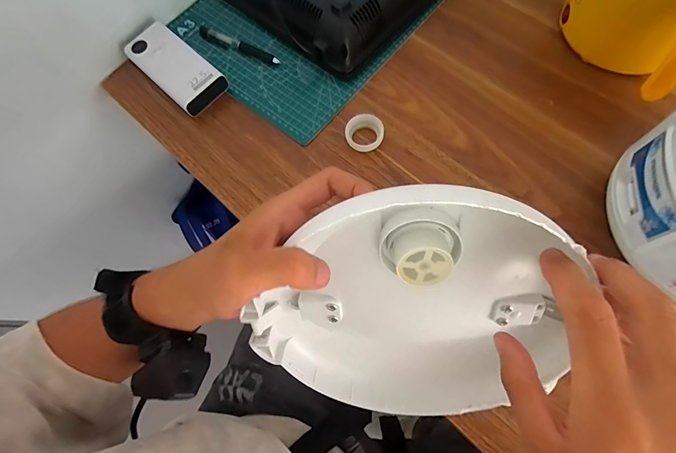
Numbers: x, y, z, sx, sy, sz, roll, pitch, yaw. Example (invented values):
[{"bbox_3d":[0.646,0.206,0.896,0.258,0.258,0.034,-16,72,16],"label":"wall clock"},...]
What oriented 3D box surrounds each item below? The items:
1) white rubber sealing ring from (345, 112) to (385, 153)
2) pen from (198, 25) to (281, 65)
[{"bbox_3d":[0.032,-0.113,0.444,0.044,0.023,0.042,-1,69,3],"label":"white rubber sealing ring"},{"bbox_3d":[-0.140,-0.250,0.508,0.135,0.009,0.018,27,73,12],"label":"pen"}]

